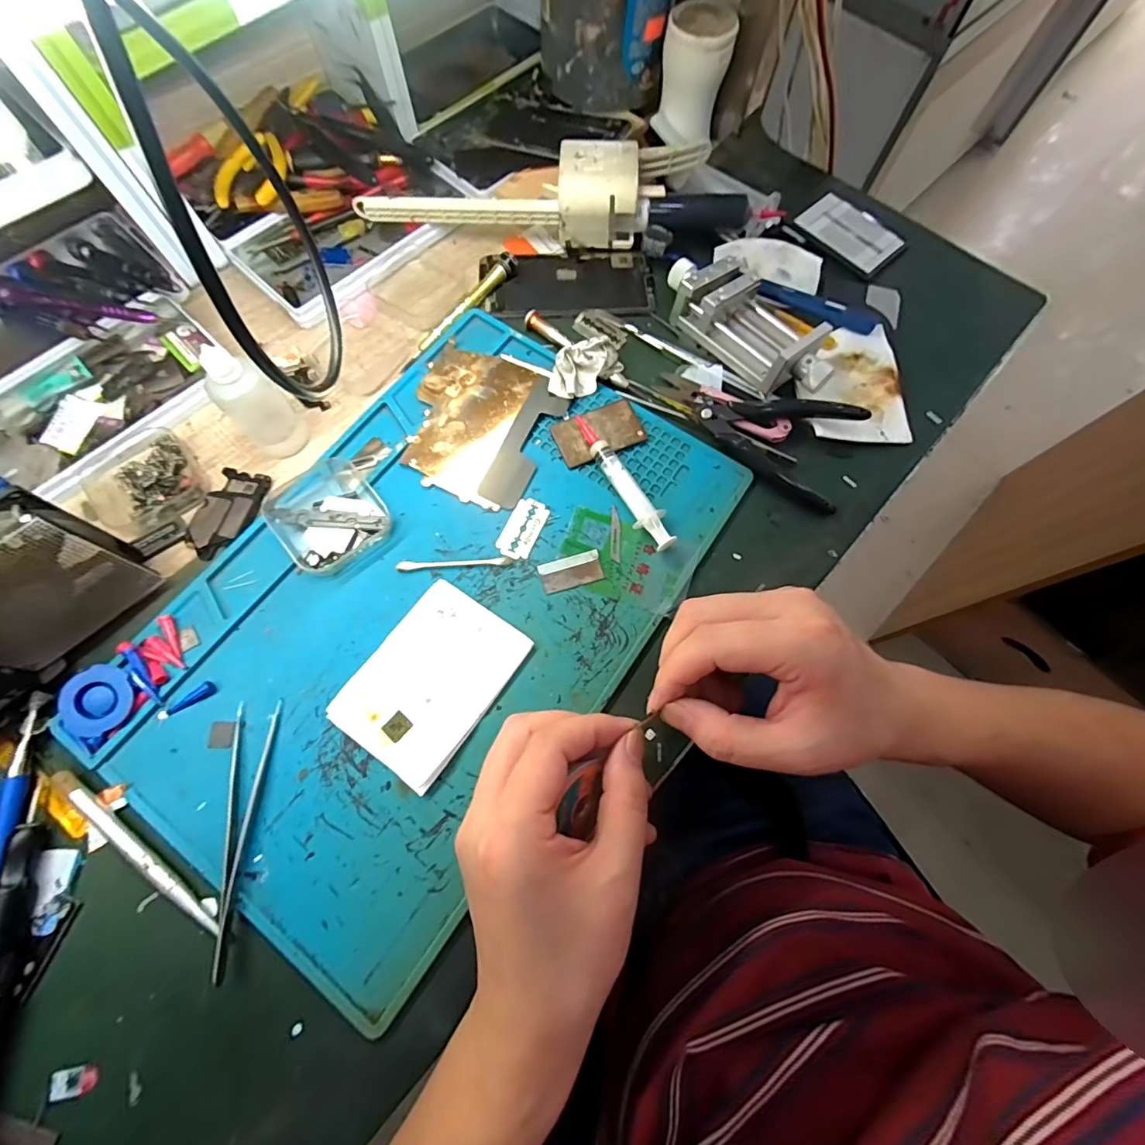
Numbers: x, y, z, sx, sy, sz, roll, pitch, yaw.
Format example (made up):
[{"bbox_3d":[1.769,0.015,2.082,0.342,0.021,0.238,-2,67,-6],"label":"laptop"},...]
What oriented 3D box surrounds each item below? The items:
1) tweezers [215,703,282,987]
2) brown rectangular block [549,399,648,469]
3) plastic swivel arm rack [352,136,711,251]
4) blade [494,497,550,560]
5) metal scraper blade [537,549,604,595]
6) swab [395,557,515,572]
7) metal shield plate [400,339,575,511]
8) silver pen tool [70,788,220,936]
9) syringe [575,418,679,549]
[{"bbox_3d":[-0.176,0.135,0.264,0.023,0.009,0.129,-2,71,-2],"label":"tweezers"},{"bbox_3d":[0.018,-0.099,0.350,0.061,0.004,0.036,-22,73,-8],"label":"brown rectangular block"},{"bbox_3d":[-0.028,-0.291,0.388,0.279,0.041,0.071,-10,71,-5],"label":"plastic swivel arm rack"},{"bbox_3d":[-0.032,-0.029,0.327,0.023,0.004,0.042,24,72,7],"label":"blade"},{"bbox_3d":[-0.001,0.000,0.317,0.039,0.004,0.019,-15,72,-6],"label":"metal scraper blade"},{"bbox_3d":[-0.074,-0.006,0.318,0.072,0.004,0.006,-4,74,-2],"label":"swab"},{"bbox_3d":[-0.066,-0.105,0.348,0.099,0.004,0.109,23,72,7],"label":"metal shield plate"},{"bbox_3d":[-0.222,0.149,0.258,0.105,0.007,0.008,35,74,10],"label":"silver pen tool"},{"bbox_3d":[0.034,-0.061,0.333,0.019,0.013,0.108,-26,73,-10],"label":"syringe"}]

